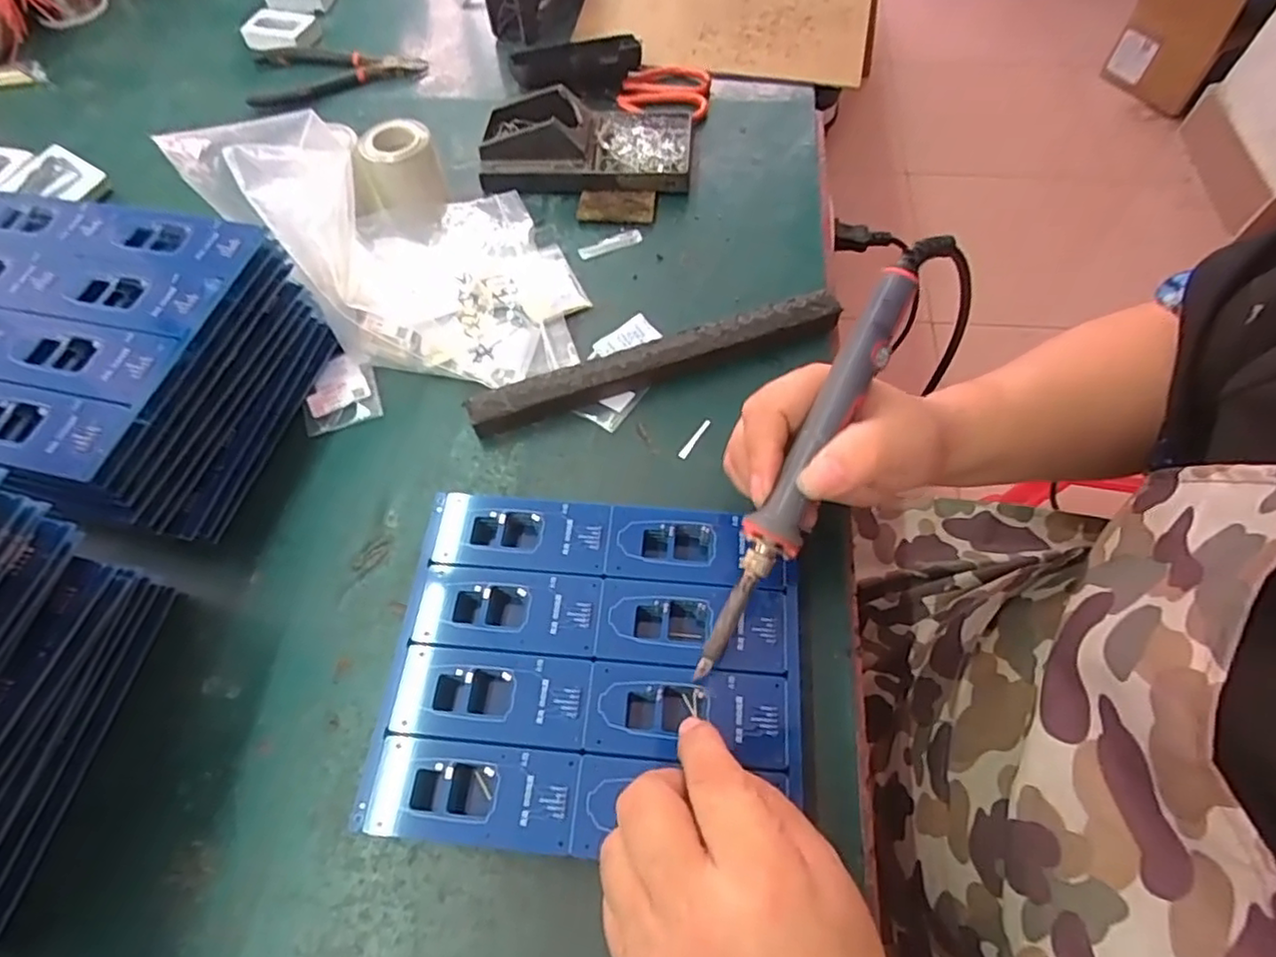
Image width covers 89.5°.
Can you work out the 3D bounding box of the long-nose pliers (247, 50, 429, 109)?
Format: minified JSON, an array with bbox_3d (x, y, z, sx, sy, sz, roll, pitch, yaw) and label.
[{"bbox_3d":[-0.274,-0.354,0.570,0.163,0.017,0.077,6,62,5],"label":"long-nose pliers"}]

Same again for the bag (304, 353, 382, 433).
[{"bbox_3d":[-0.187,-0.055,0.405,0.045,0.008,0.051,-17,63,-7],"label":"bag"}]

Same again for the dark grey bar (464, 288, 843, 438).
[{"bbox_3d":[0.013,-0.072,0.398,0.233,0.019,0.025,-18,63,-8],"label":"dark grey bar"}]

